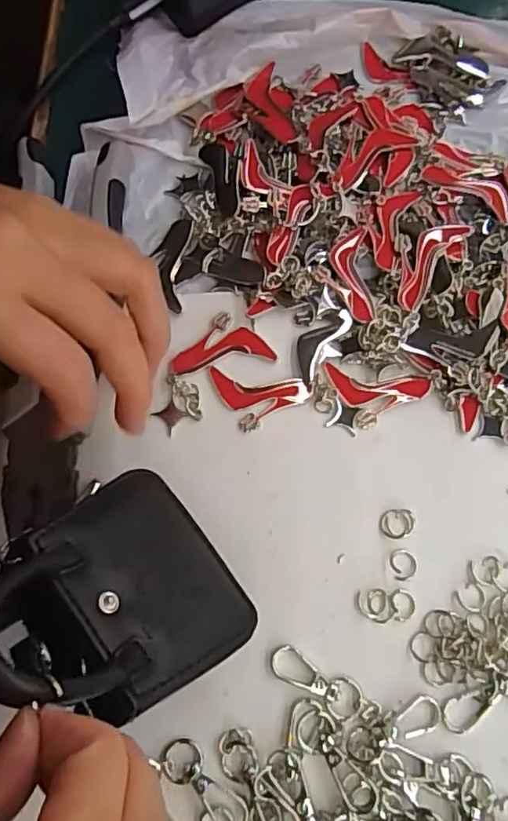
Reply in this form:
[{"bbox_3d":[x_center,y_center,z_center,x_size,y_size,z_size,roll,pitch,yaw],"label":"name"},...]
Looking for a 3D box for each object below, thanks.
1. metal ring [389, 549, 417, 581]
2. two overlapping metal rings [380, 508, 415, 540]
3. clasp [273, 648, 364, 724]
[{"bbox_3d":[0.063,0.064,0.244,0.011,0.004,0.012,0,78,2],"label":"metal ring"},{"bbox_3d":[0.061,0.048,0.248,0.015,0.004,0.012,-2,78,1],"label":"two overlapping metal rings"},{"bbox_3d":[0.025,0.109,0.234,0.039,0.004,0.014,30,80,8],"label":"clasp"}]

